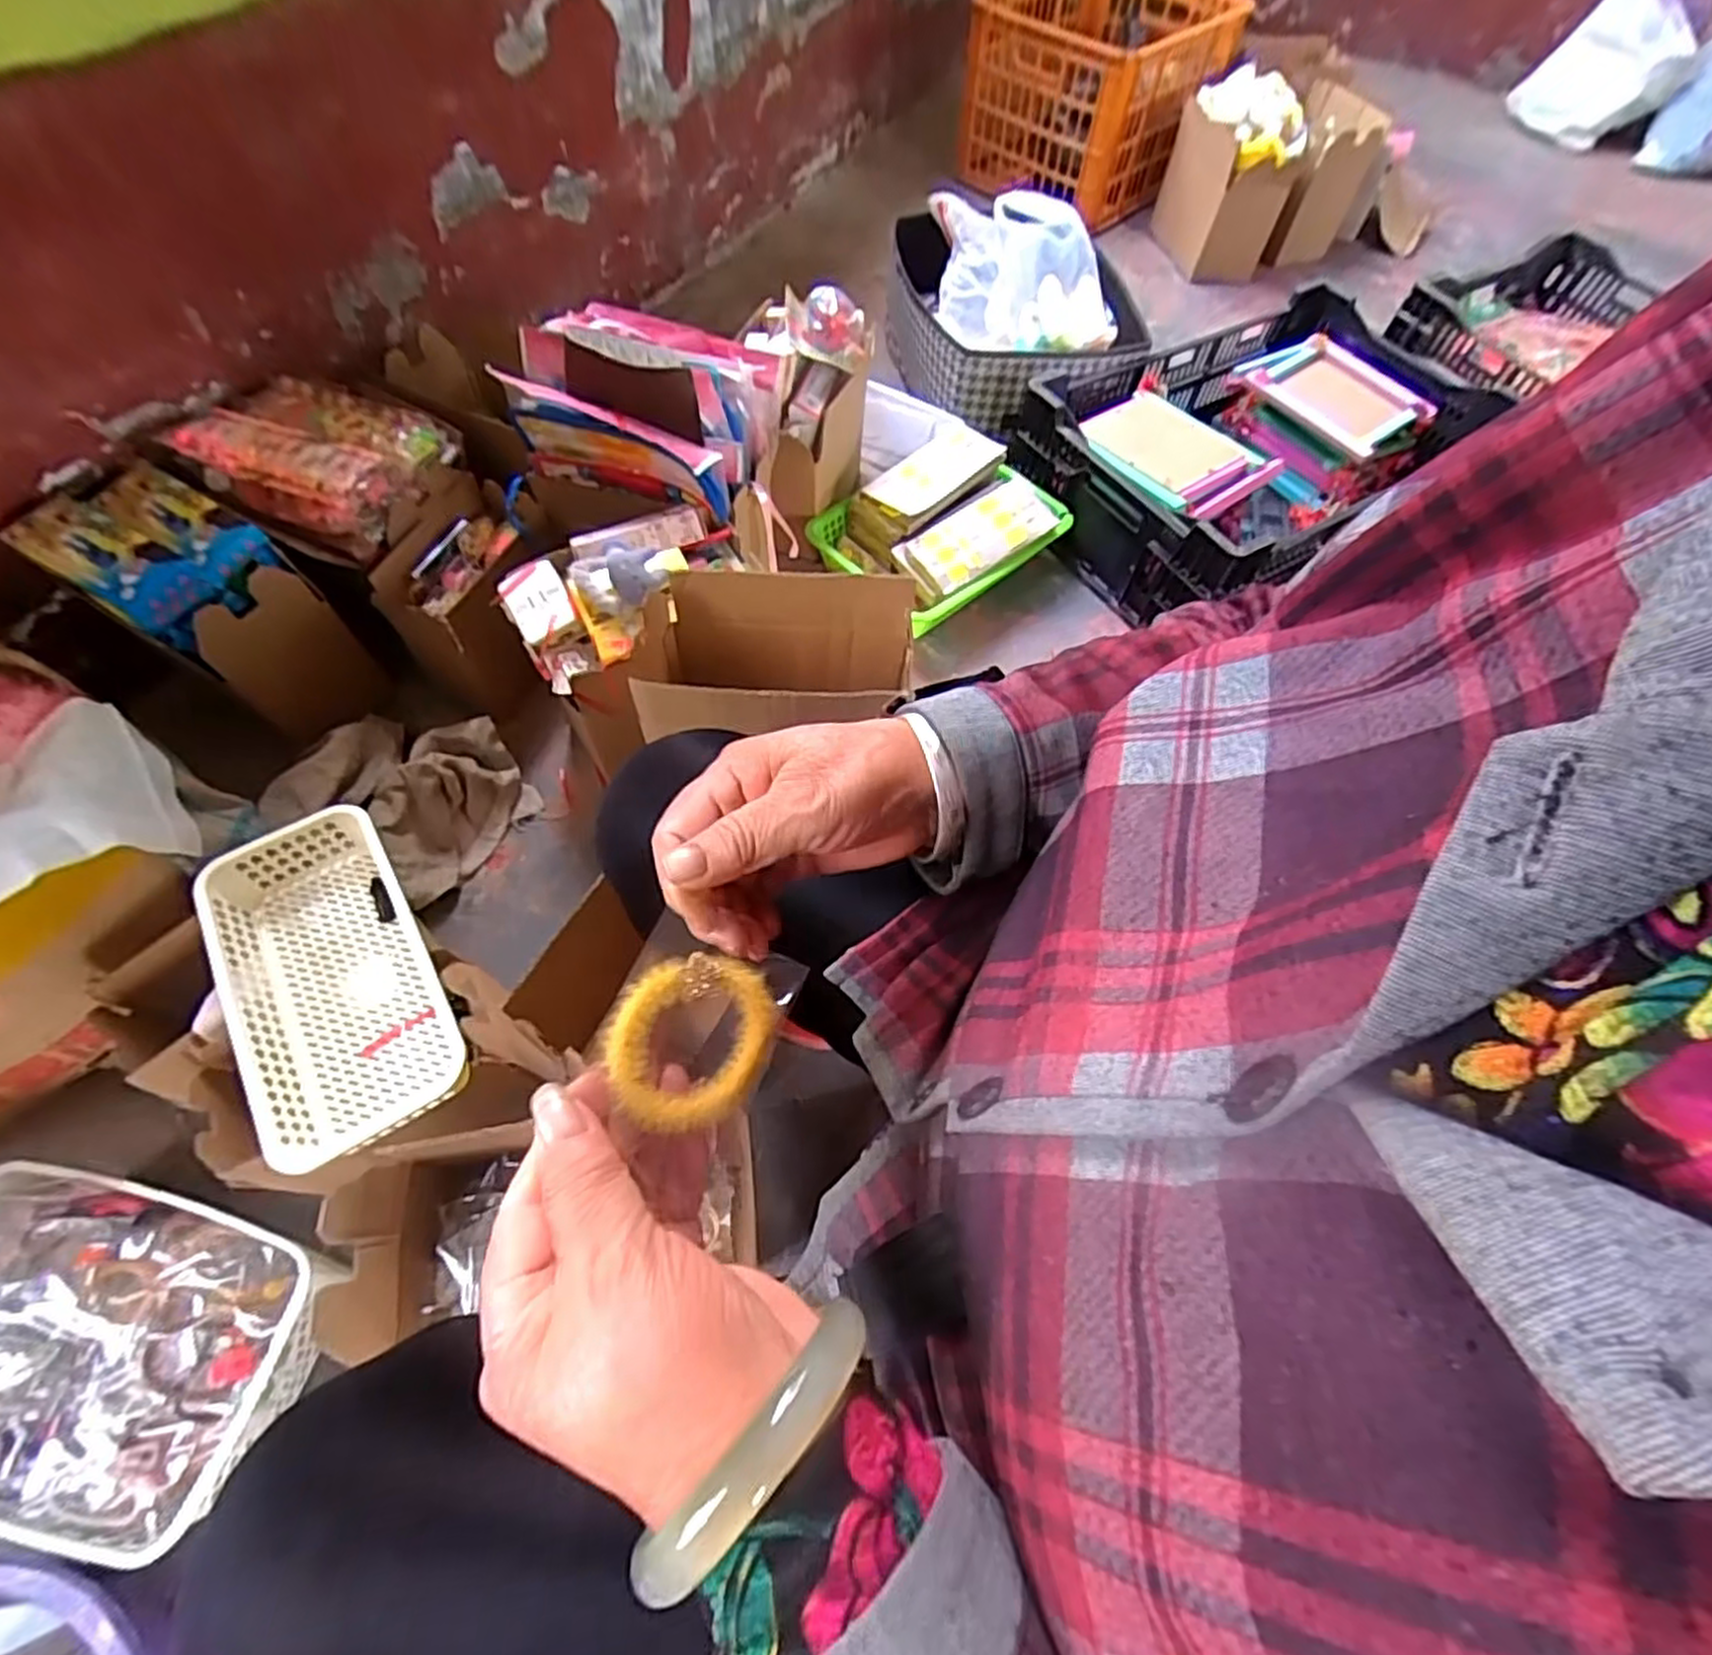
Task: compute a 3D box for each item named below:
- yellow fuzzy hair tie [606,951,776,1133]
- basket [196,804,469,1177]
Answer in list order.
[{"bbox_3d":[-0.057,0.072,0.258,0.054,0.014,0.053,12,66,-28],"label":"yellow fuzzy hair tie"},{"bbox_3d":[-0.401,0.115,0.579,0.130,0.048,0.258,-28,65,-17],"label":"basket"}]

